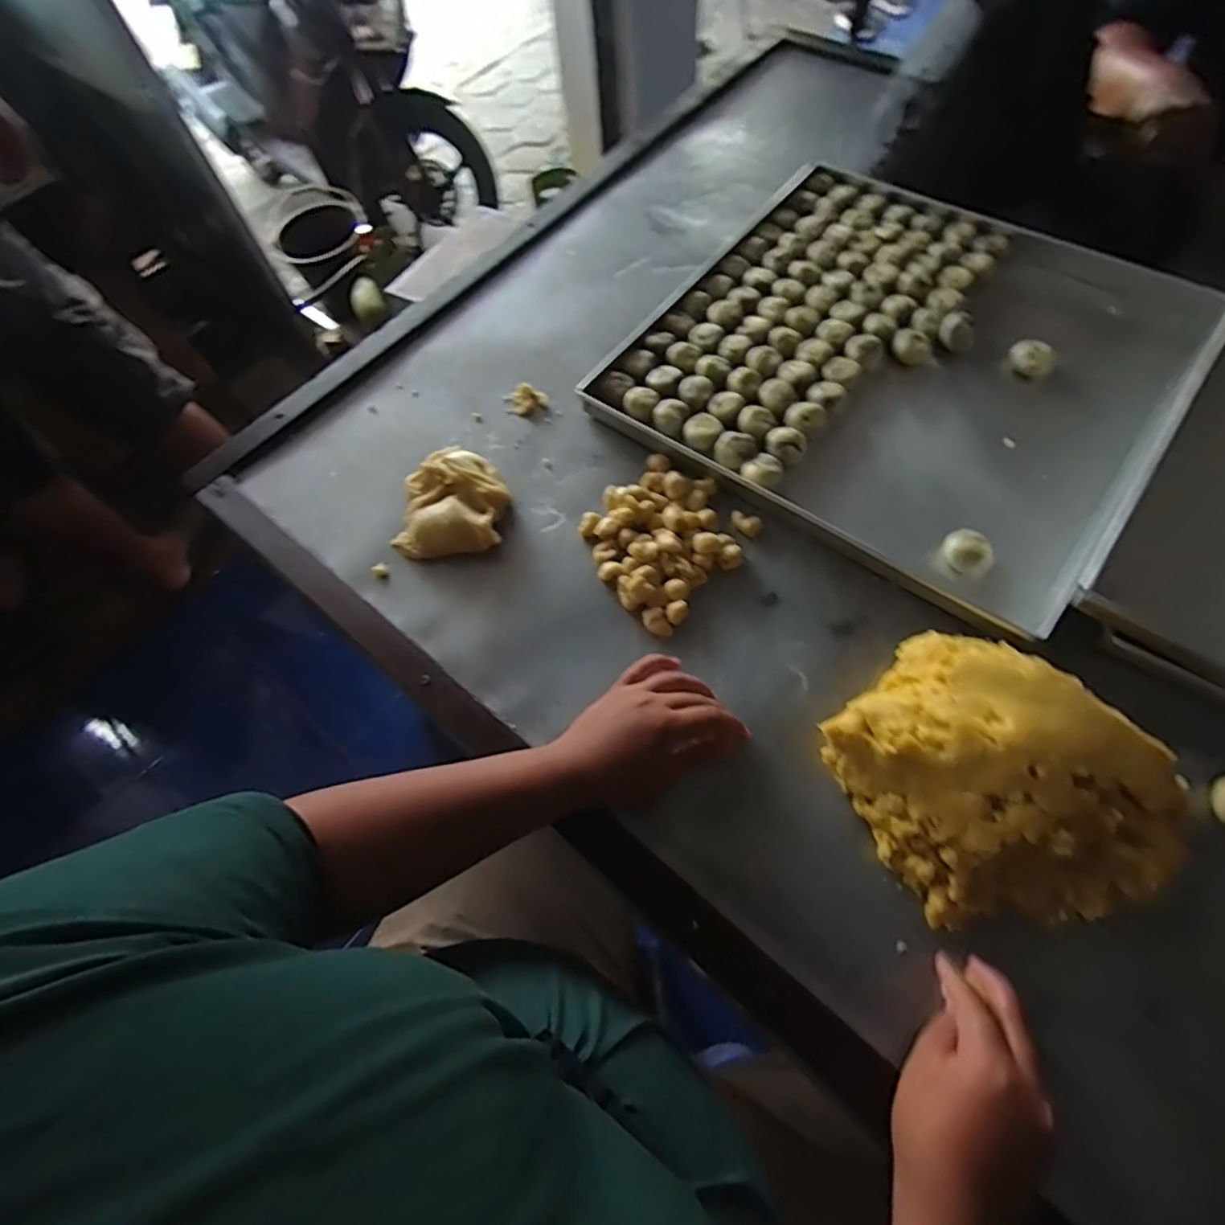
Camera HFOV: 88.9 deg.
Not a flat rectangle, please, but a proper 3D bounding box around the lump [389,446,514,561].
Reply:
[{"bbox_3d":[-0.167,-0.114,0.652,0.108,0.037,0.119,5,63,7],"label":"lump"}]

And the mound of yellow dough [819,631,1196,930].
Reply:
[{"bbox_3d":[0.282,0.116,0.456,0.180,0.099,0.208,-28,64,-10],"label":"mound of yellow dough"}]

